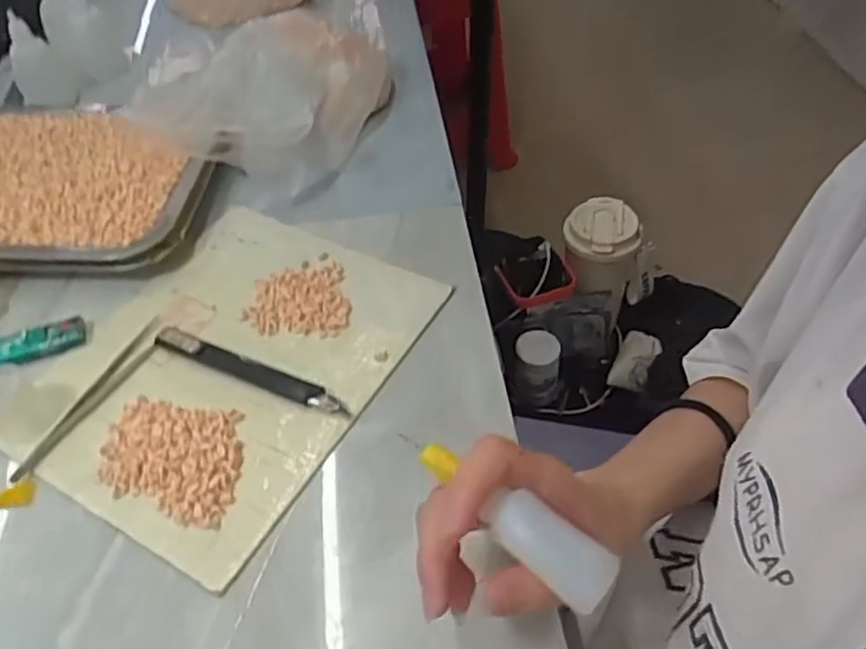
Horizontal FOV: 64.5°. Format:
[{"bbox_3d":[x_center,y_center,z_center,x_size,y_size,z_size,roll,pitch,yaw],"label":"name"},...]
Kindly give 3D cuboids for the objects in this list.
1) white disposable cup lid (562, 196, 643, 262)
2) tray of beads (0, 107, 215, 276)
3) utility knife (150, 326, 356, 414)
[{"bbox_3d":[0.194,-0.110,0.783,0.084,0.028,0.079,-1,49,2],"label":"white disposable cup lid"},{"bbox_3d":[-0.304,-0.105,0.539,0.245,0.034,0.173,2,49,4],"label":"tray of beads"},{"bbox_3d":[-0.116,0.029,0.432,0.137,0.009,0.017,17,52,17],"label":"utility knife"}]

